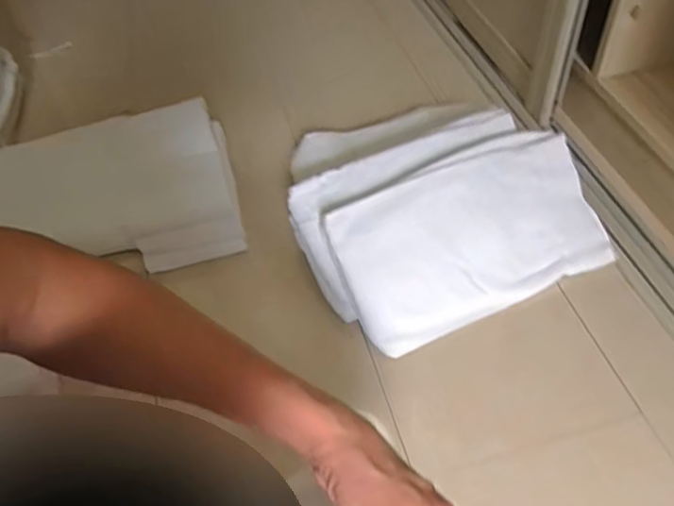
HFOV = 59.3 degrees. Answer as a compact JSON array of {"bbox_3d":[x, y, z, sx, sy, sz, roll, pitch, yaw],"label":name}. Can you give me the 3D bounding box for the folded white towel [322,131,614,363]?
[{"bbox_3d":[0.169,-0.023,0.750,0.345,0.022,0.201,-21,89,-15],"label":"folded white towel"}]

